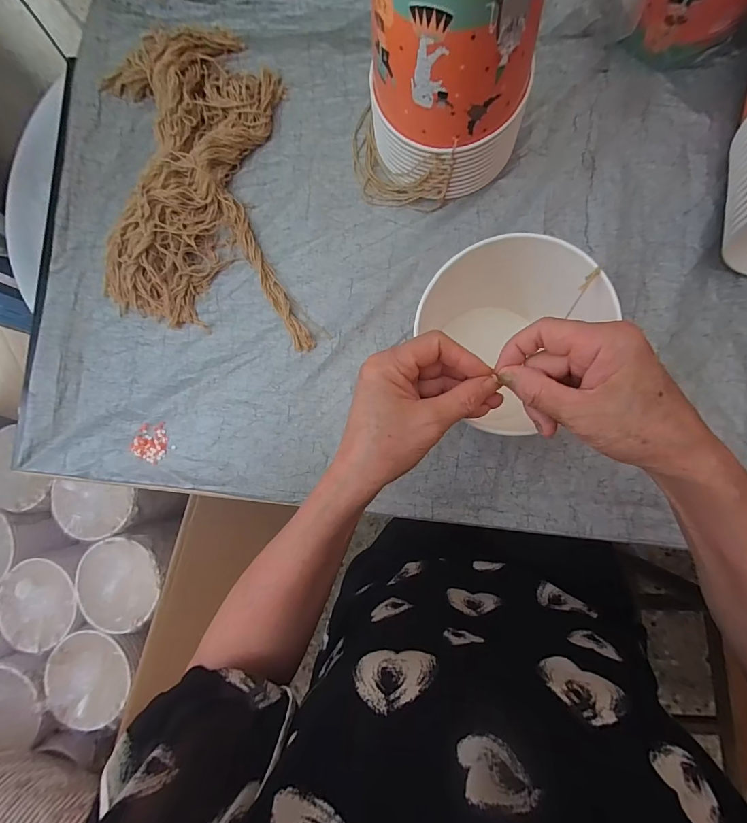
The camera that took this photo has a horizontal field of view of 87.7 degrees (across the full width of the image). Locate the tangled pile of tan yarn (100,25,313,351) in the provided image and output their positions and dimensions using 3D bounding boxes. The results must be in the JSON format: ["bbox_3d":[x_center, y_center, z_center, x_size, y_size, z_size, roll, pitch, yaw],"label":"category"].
[{"bbox_3d":[-0.233,-0.285,0.494,0.257,0.038,0.447,-8,85,7],"label":"tangled pile of tan yarn"}]

